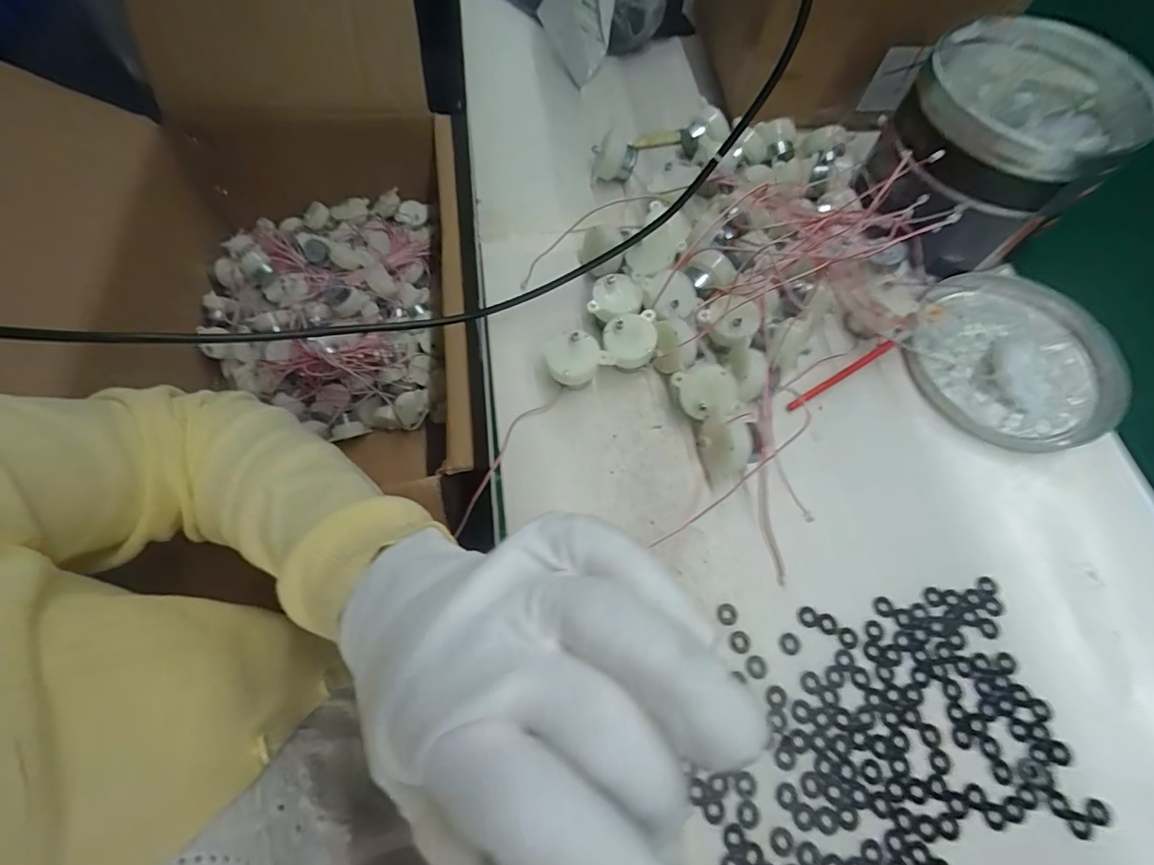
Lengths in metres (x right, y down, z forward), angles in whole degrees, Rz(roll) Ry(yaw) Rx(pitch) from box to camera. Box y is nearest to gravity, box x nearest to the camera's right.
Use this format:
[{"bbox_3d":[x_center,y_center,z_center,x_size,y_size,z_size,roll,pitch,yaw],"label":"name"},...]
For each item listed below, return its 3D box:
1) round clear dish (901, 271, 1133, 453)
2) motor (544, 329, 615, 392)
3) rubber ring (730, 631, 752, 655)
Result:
[{"bbox_3d":[0.290,-0.053,0.329,0.125,0.015,0.131,1,65,-2],"label":"round clear dish"},{"bbox_3d":[-0.002,-0.042,0.302,0.033,0.030,0.032,1,65,-2],"label":"motor"},{"bbox_3d":[0.084,0.108,0.254,0.011,0.004,0.011,1,65,-2],"label":"rubber ring"}]

